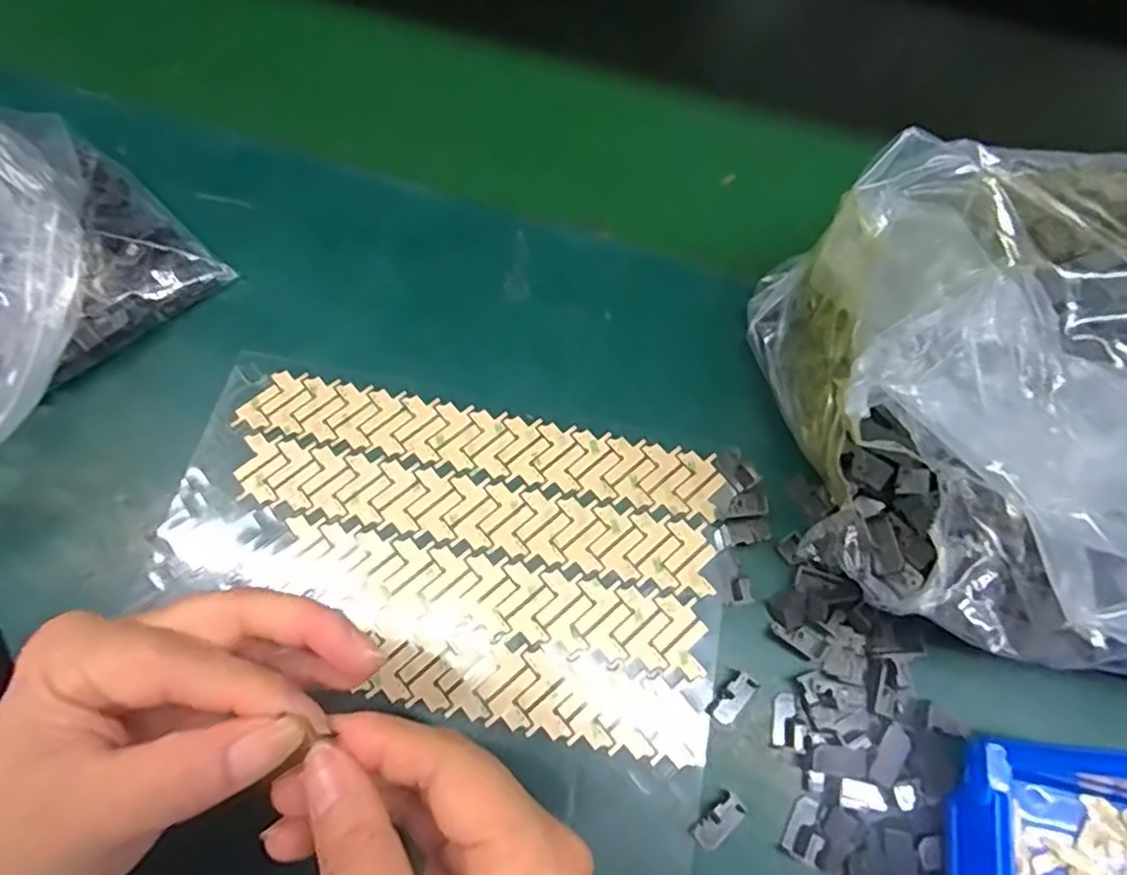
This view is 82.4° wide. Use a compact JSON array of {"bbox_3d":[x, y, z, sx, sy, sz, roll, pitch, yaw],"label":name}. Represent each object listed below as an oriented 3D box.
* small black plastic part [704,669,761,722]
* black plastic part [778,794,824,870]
[{"bbox_3d":[0.069,0.105,0.259,0.012,0.008,0.022,39,73,15],"label":"small black plastic part"},{"bbox_3d":[0.092,0.148,0.242,0.012,0.005,0.022,30,71,13],"label":"black plastic part"}]

